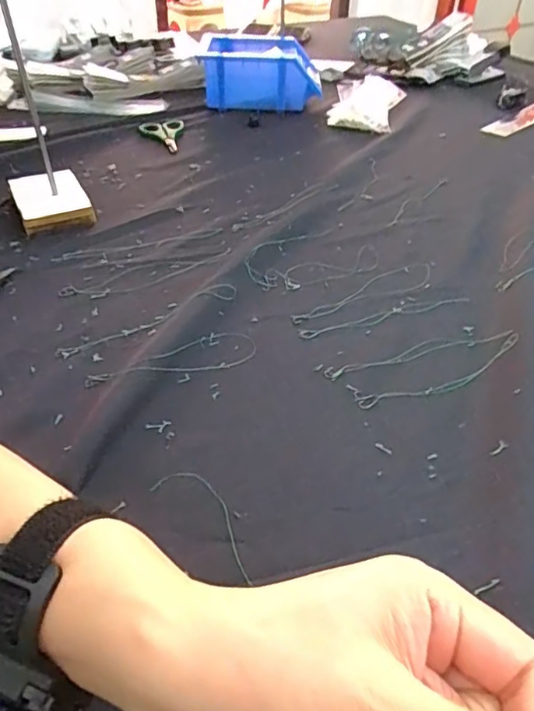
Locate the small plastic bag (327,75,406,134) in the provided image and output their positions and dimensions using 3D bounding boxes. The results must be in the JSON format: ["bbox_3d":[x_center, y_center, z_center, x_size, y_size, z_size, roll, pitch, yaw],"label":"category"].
[{"bbox_3d":[0.150,-0.389,0.851,0.101,0.018,0.204,13,42,12],"label":"small plastic bag"}]

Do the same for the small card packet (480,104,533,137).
[{"bbox_3d":[0.392,-0.363,0.852,0.206,0.007,0.039,-32,52,-33],"label":"small card packet"}]

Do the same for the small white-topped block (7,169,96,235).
[{"bbox_3d":[-0.227,-0.164,0.584,0.068,0.022,0.108,-18,45,-21],"label":"small white-topped block"}]

